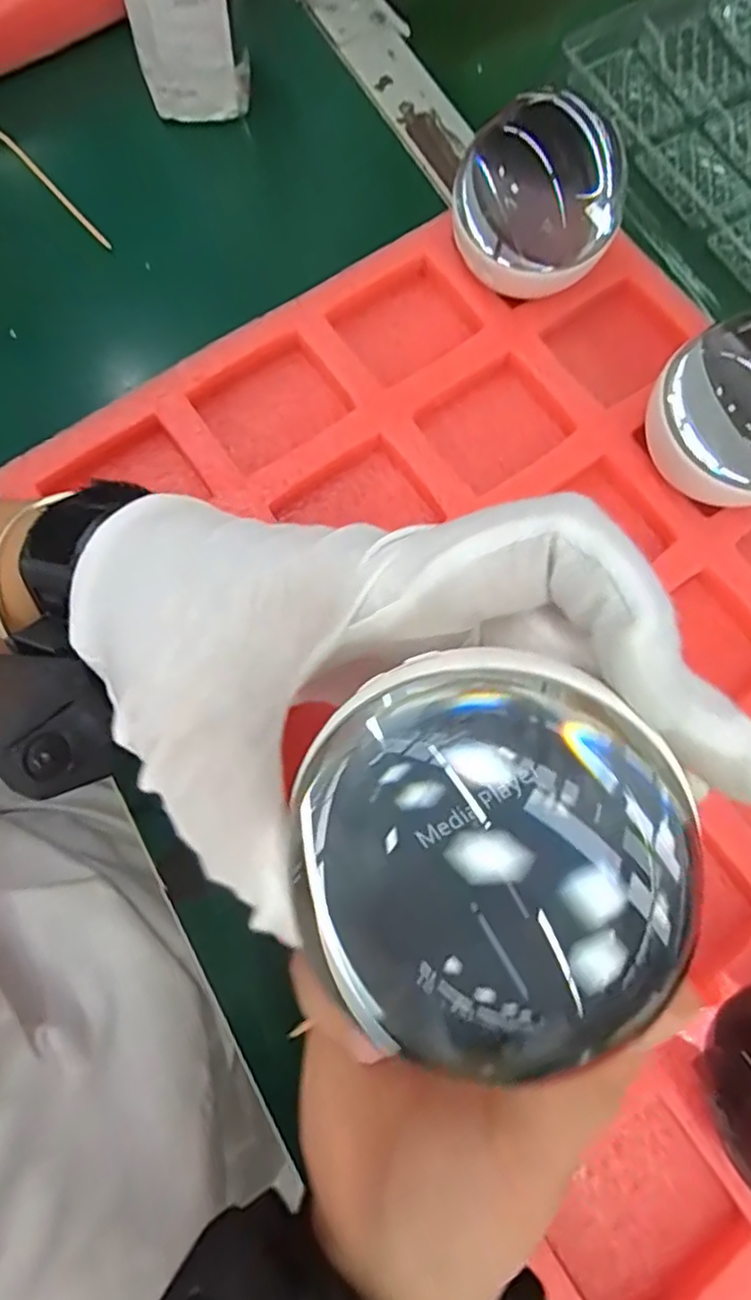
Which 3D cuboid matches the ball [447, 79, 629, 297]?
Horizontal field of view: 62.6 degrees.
[{"bbox_3d":[0.075,-0.206,0.284,0.074,0.057,0.063,18,76,4],"label":"ball"}]

